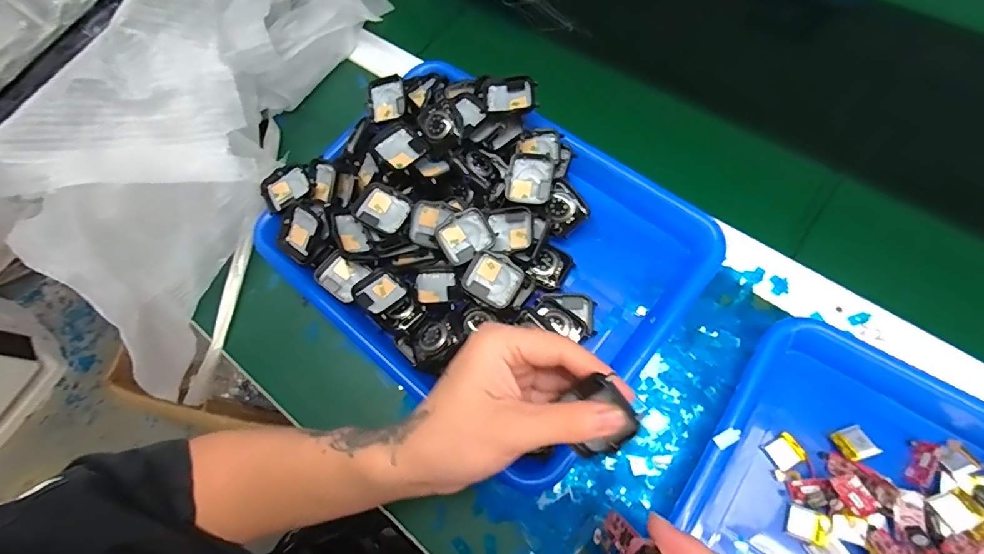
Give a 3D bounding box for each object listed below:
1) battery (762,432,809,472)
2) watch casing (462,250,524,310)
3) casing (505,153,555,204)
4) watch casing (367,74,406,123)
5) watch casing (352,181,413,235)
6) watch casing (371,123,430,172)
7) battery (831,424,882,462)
[{"bbox_3d":[0.199,0.118,0.307,0.021,0.004,0.020,-30,68,-4],"label":"battery"},{"bbox_3d":[0.001,0.002,0.358,0.042,0.014,0.036,25,75,17],"label":"watch casing"},{"bbox_3d":[0.032,-0.080,0.375,0.037,0.009,0.041,13,88,9],"label":"casing"},{"bbox_3d":[-0.099,-0.167,0.426,0.035,0.010,0.040,-12,86,8],"label":"watch casing"},{"bbox_3d":[-0.089,-0.056,0.372,0.042,0.012,0.037,33,76,2],"label":"watch casing"},{"bbox_3d":[-0.077,-0.110,0.380,0.038,0.009,0.046,-40,69,-7],"label":"watch casing"},{"bbox_3d":[0.243,0.111,0.304,0.021,0.004,0.021,-18,46,-1],"label":"battery"}]

